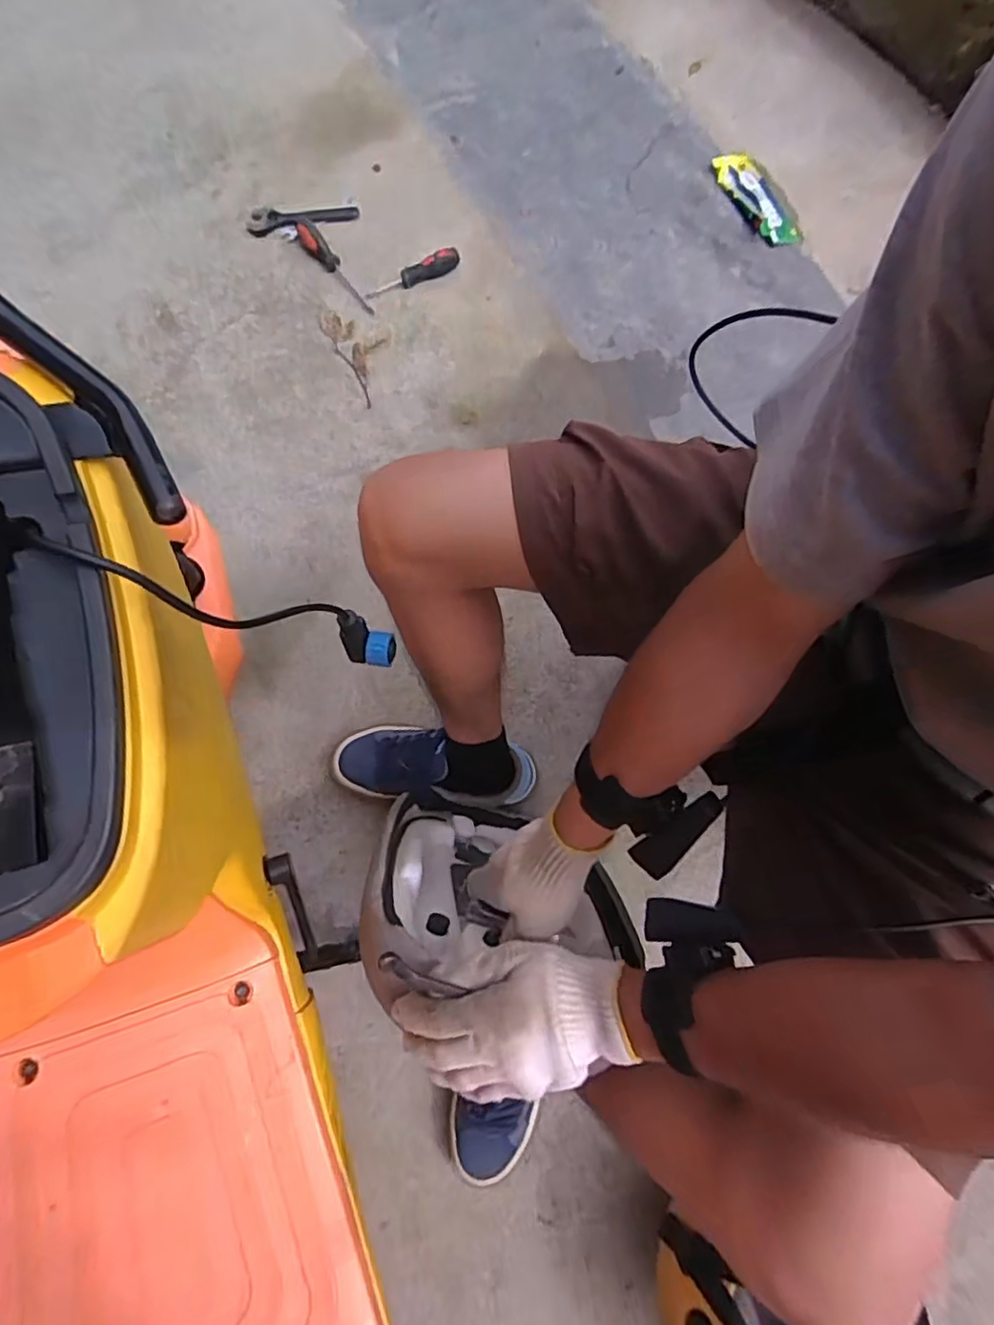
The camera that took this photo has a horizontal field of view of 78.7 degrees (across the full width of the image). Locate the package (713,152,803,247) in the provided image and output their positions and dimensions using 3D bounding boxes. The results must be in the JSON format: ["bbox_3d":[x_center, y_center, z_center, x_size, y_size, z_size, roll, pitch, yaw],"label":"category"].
[{"bbox_3d":[0.474,-0.839,1.102,0.085,0.025,0.226,-22,77,-3],"label":"package"}]

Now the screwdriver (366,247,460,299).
[{"bbox_3d":[-0.147,-0.683,1.067,0.174,0.032,0.038,-27,78,-4],"label":"screwdriver"}]

